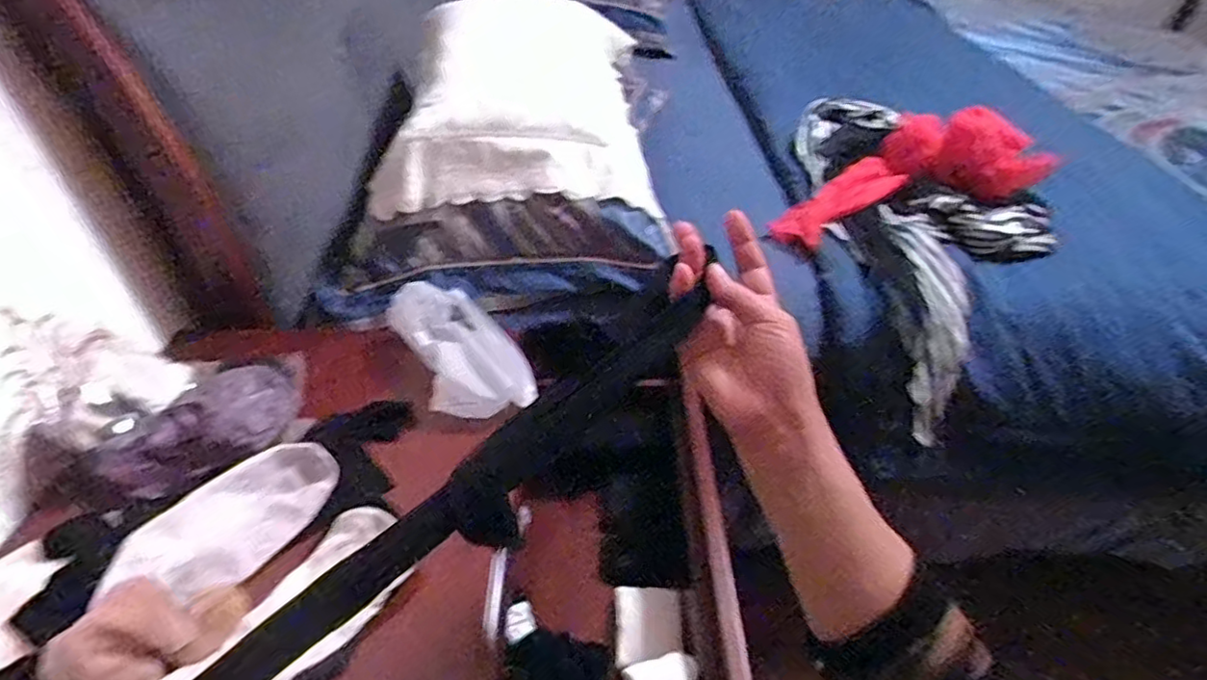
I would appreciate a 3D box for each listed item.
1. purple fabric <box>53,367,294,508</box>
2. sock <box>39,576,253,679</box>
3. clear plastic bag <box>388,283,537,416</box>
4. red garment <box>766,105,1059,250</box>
[{"bbox_3d":[-0.382,0.074,0.611,0.179,0.072,0.102,-31,49,-33],"label":"purple fabric"},{"bbox_3d":[-0.324,0.213,0.468,0.063,0.067,0.115,16,42,17],"label":"sock"},{"bbox_3d":[-0.164,-0.003,0.730,0.114,0.058,0.221,-21,44,-24],"label":"clear plastic bag"},{"bbox_3d":[0.438,-0.279,0.997,0.401,0.137,0.220,-10,41,-13],"label":"red garment"}]

